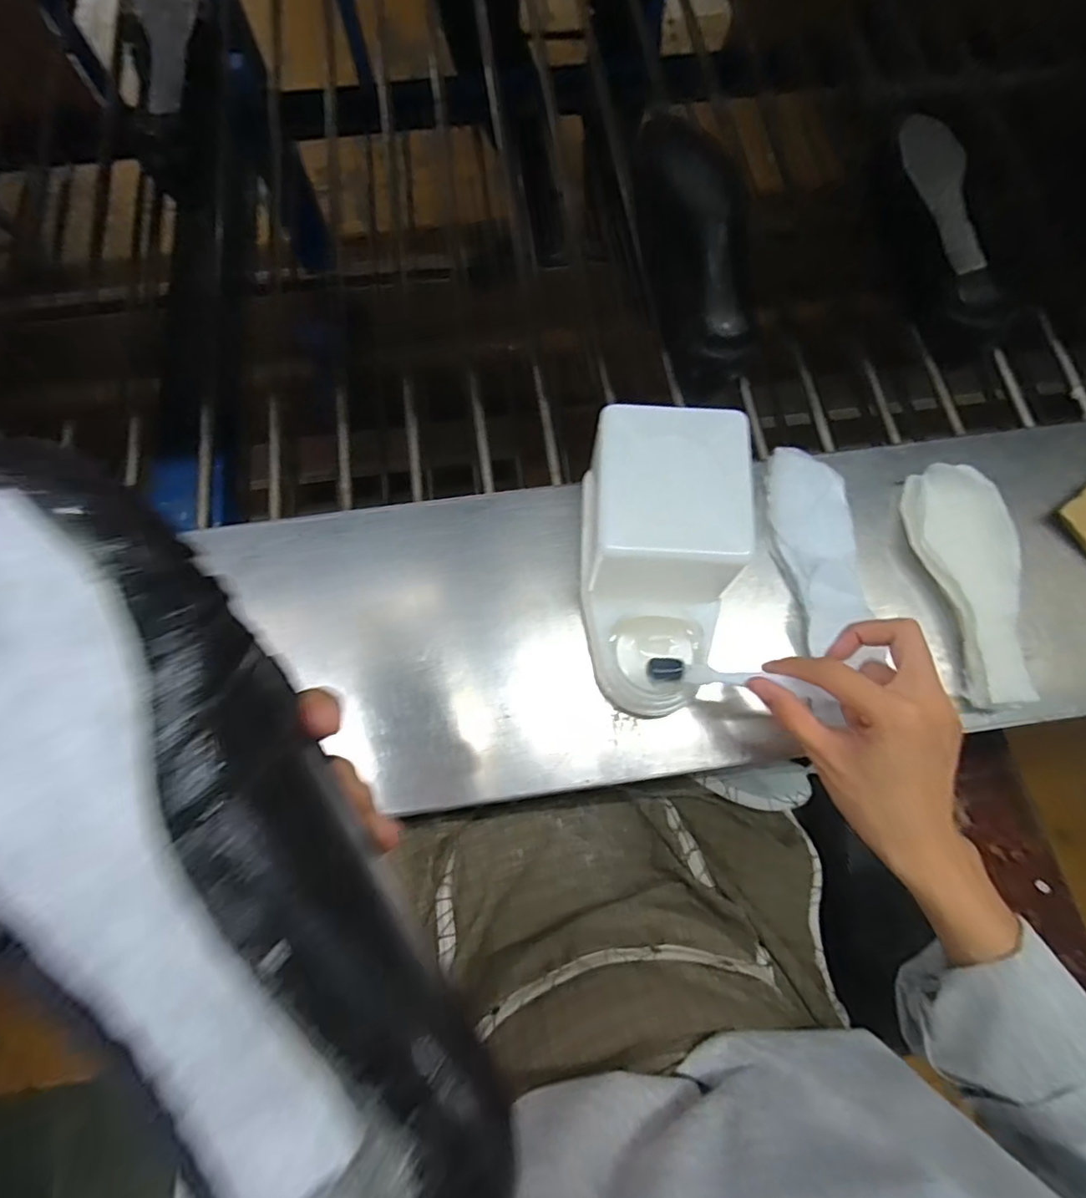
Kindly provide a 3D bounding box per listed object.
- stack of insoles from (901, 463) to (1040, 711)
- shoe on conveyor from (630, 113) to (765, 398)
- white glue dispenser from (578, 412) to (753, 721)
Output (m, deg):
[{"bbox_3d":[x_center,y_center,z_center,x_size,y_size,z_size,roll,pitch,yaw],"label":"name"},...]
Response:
[{"bbox_3d":[0.323,-0.016,0.421,0.061,0.043,0.187,-10,73,-3],"label":"stack of insoles"},{"bbox_3d":[0.143,-0.329,0.535,0.083,0.081,0.256,-14,91,-4],"label":"shoe on conveyor"},{"bbox_3d":[0.077,-0.021,0.392,0.104,0.107,0.183,6,73,1],"label":"white glue dispenser"}]

